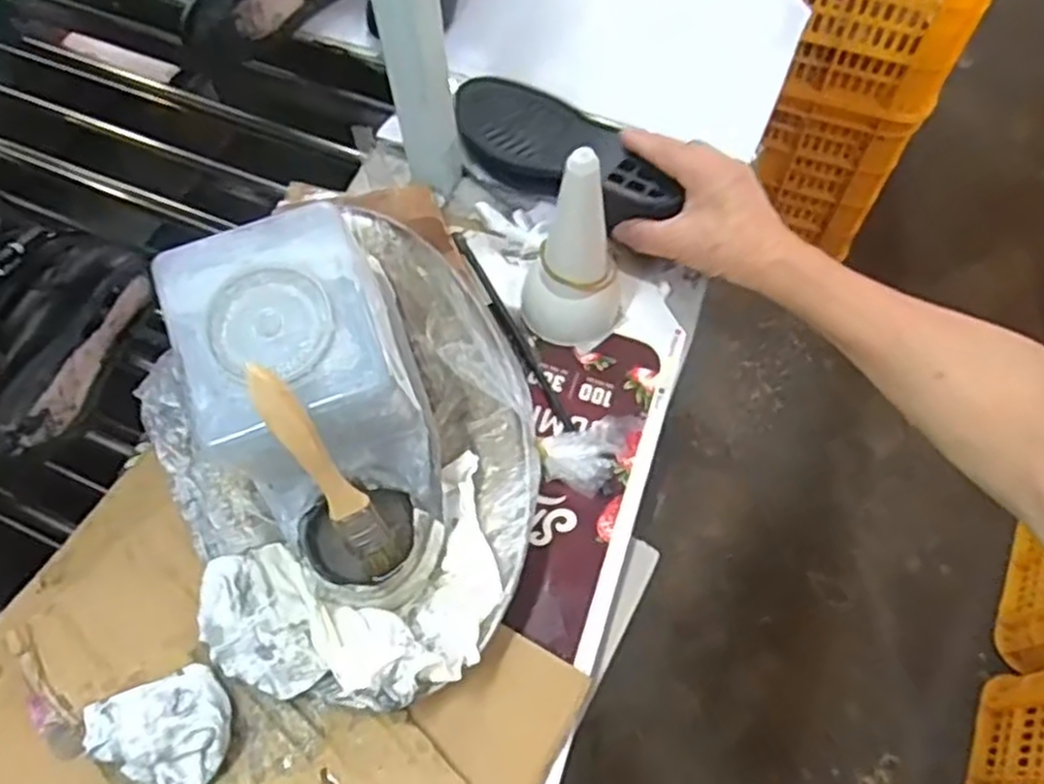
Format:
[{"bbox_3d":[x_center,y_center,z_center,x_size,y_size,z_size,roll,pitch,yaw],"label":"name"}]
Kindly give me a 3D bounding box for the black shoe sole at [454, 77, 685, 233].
[{"bbox_3d":[0.029,-0.182,0.584,0.073,0.035,0.210,-42,59,-17],"label":"black shoe sole"}]

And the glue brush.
[{"bbox_3d":[-0.096,0.042,0.378,0.021,0.140,0.011,-32,37,-13],"label":"glue brush"}]

